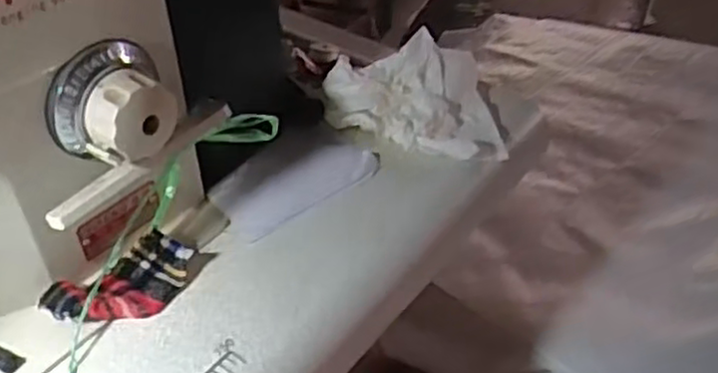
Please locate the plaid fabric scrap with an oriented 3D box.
[{"bbox_3d":[-0.131,0.055,0.415,0.079,0.019,0.045,-31,49,-29],"label":"plaid fabric scrap"}]

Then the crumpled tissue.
[{"bbox_3d":[0.044,-0.065,0.522,0.123,0.043,0.085,13,43,16],"label":"crumpled tissue"}]

